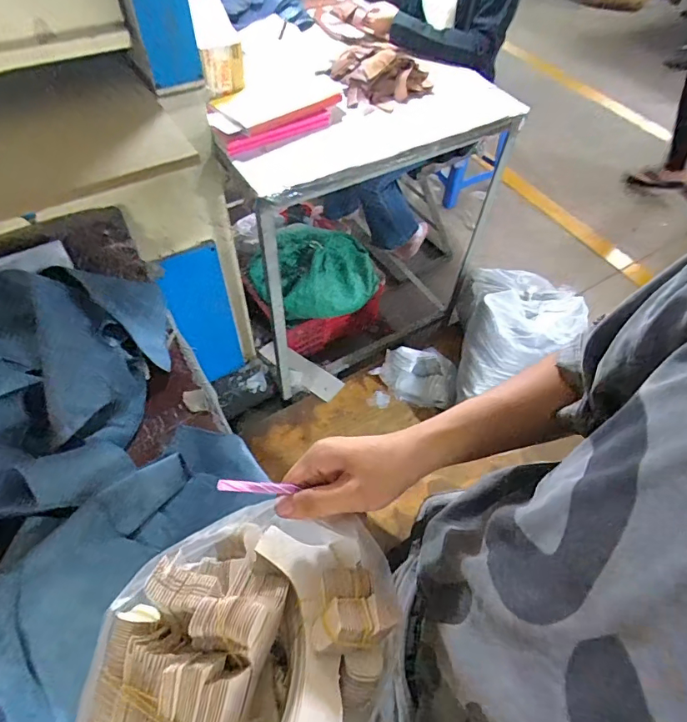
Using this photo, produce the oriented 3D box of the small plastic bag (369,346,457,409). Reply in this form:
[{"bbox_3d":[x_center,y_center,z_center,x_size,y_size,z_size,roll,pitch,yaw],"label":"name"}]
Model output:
[{"bbox_3d":[0.232,0.046,1.467,0.255,0.130,0.127,7,56,2],"label":"small plastic bag"}]

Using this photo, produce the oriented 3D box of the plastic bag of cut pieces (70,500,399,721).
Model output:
[{"bbox_3d":[-0.080,0.229,0.344,0.185,0.086,0.266,27,59,15],"label":"plastic bag of cut pieces"}]

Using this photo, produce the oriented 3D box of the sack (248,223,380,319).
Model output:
[{"bbox_3d":[-0.100,-0.316,1.625,0.450,0.234,0.283,4,56,0],"label":"sack"}]

